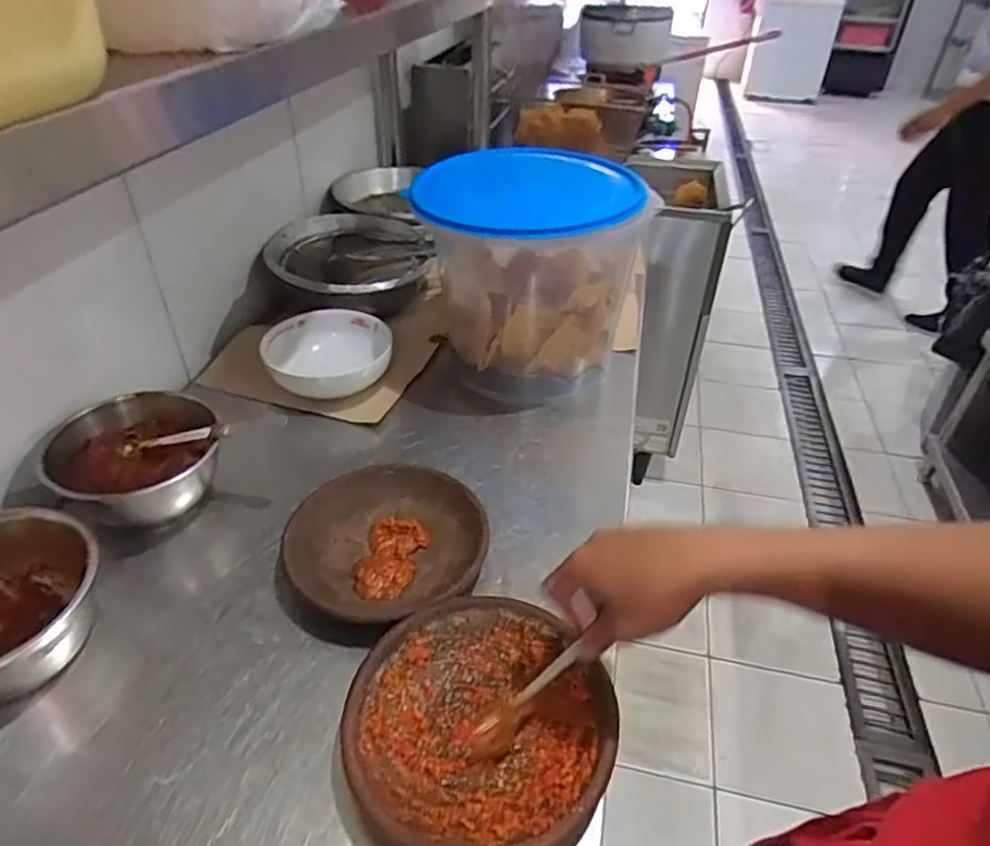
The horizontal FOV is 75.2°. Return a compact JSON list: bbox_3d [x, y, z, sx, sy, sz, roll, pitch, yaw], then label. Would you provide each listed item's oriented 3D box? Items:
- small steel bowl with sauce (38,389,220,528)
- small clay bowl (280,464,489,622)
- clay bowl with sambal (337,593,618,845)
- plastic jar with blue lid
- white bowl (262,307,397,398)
[{"bbox_3d":[-0.375,0.042,0.677,0.135,0.091,0.150,32,48,33],"label":"small steel bowl with sauce"},{"bbox_3d":[-0.107,0.119,0.643,0.188,0.045,0.186,1,39,-1],"label":"small clay bowl"},{"bbox_3d":[-0.011,0.234,0.499,0.195,0.044,0.195,1,39,-1],"label":"clay bowl with sambal"},{"bbox_3d":[0.048,-0.197,0.847,0.255,0.236,0.249,1,39,-1],"label":"plastic jar with blue lid"},{"bbox_3d":[-0.224,-0.088,0.875,0.164,0.061,0.162,-4,39,-6],"label":"white bowl"}]

